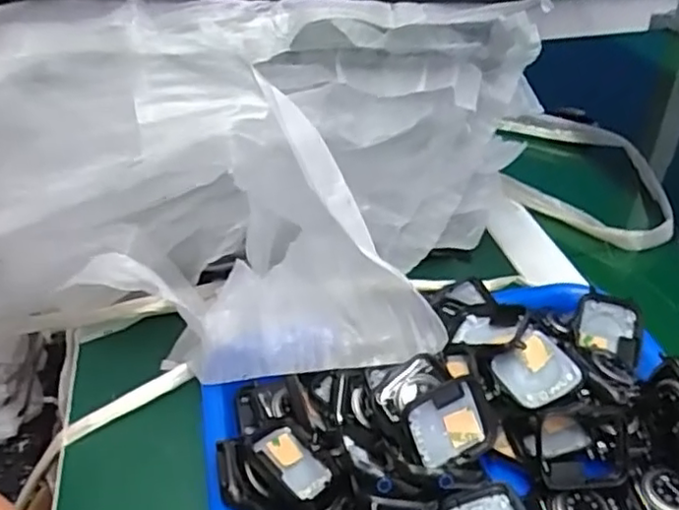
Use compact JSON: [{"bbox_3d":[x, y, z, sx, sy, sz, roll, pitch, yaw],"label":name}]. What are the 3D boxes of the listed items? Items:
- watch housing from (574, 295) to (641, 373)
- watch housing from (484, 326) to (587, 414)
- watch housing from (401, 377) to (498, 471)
[{"bbox_3d":[0.148,0.041,0.363,0.037,0.035,0.011,14,5,-3],"label":"watch housing"},{"bbox_3d":[0.099,0.059,0.331,0.041,0.010,0.042,-29,40,-5],"label":"watch housing"},{"bbox_3d":[0.051,0.079,0.305,0.042,0.037,0.008,-21,11,-18],"label":"watch housing"}]

